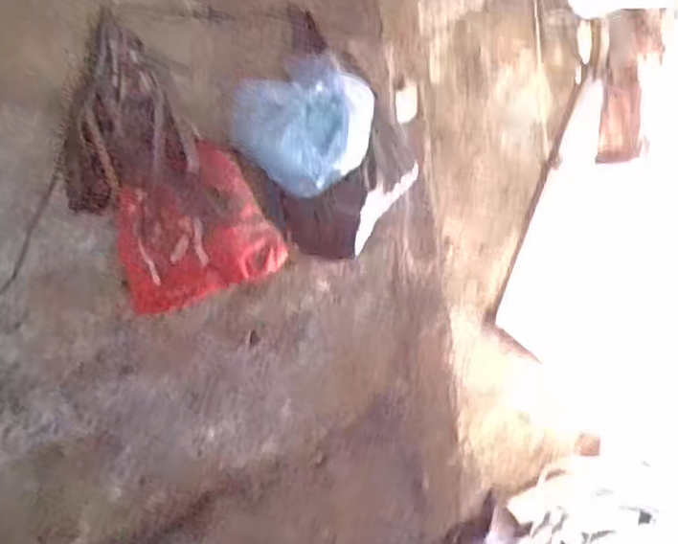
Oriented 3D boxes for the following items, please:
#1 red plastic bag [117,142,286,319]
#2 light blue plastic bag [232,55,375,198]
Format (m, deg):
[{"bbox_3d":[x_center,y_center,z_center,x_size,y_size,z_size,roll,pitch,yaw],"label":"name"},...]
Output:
[{"bbox_3d":[-0.305,-0.089,1.633,0.335,0.343,0.241,-10,14,-11],"label":"red plastic bag"},{"bbox_3d":[-0.079,-0.350,1.741,0.234,0.276,0.258,3,17,36],"label":"light blue plastic bag"}]

